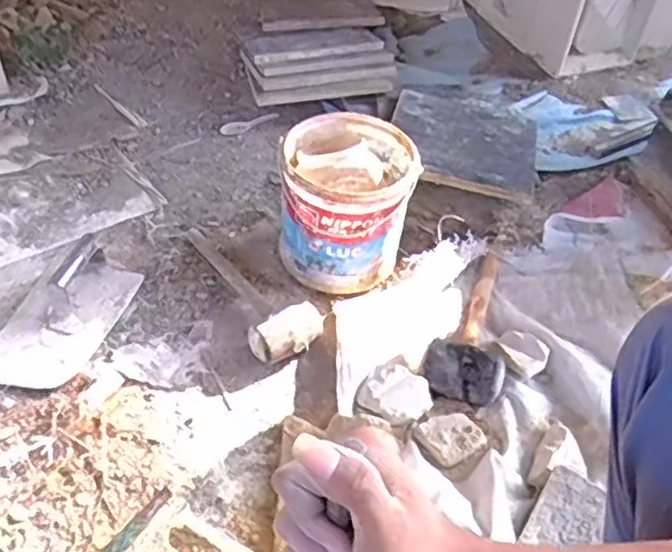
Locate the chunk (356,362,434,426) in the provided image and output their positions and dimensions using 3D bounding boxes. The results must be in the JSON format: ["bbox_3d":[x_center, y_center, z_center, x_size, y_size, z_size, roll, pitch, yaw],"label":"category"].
[{"bbox_3d":[0.076,0.149,0.864,0.083,0.035,0.072,23,50,15],"label":"chunk"}]

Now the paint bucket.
[{"bbox_3d":[0.013,-0.102,0.996,0.174,0.191,0.178,2,48,-3],"label":"paint bucket"}]

